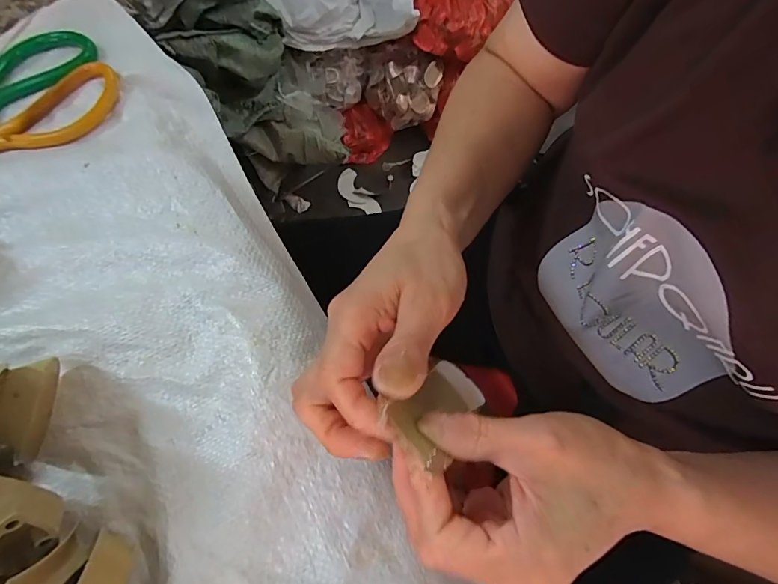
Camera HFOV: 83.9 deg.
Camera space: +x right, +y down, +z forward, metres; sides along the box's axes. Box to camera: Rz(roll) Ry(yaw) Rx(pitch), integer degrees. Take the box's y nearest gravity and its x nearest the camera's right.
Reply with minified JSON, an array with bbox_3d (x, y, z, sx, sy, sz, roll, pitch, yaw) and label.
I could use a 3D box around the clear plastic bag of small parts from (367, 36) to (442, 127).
[{"bbox_3d":[0.036,-0.504,1.052,0.174,0.142,0.125,2,69,0],"label":"clear plastic bag of small parts"}]

